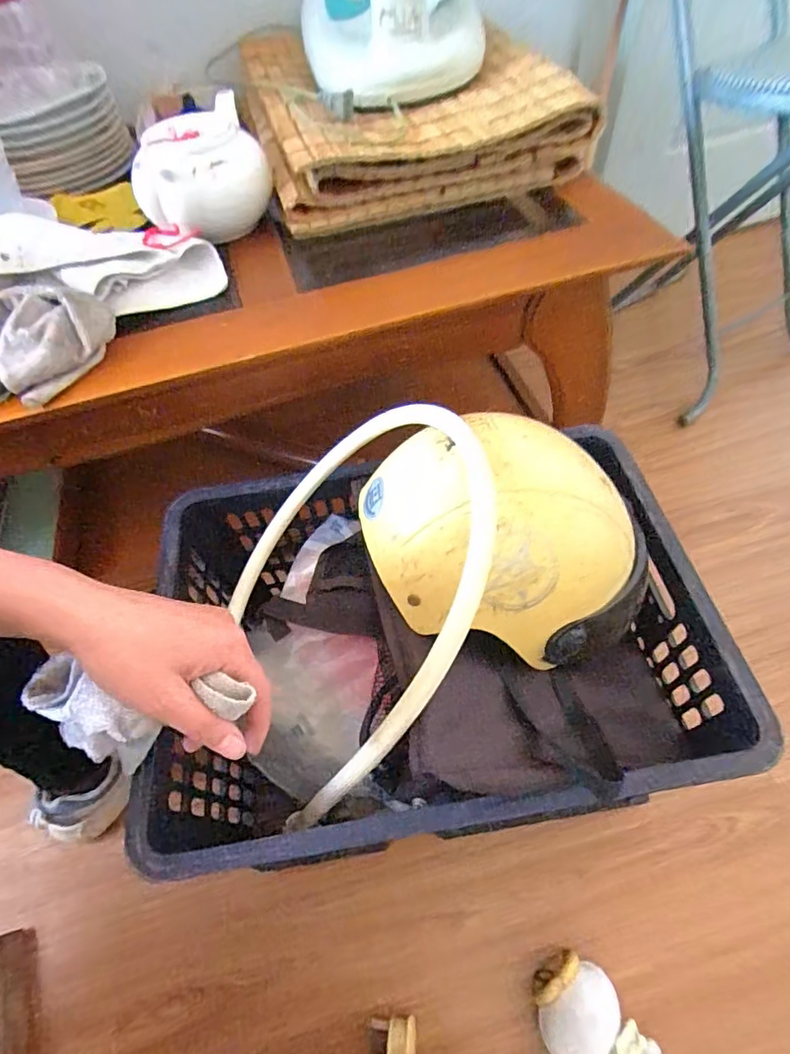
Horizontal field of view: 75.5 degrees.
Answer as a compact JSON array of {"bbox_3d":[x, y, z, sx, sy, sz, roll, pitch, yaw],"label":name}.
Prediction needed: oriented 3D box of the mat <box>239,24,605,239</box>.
[{"bbox_3d":[0.001,-0.540,0.664,0.355,0.076,0.407,-14,56,-4],"label":"mat"}]

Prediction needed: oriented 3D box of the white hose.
[{"bbox_3d":[-0.030,0.045,0.459,0.322,0.060,0.297,-47,44,19],"label":"white hose"}]

